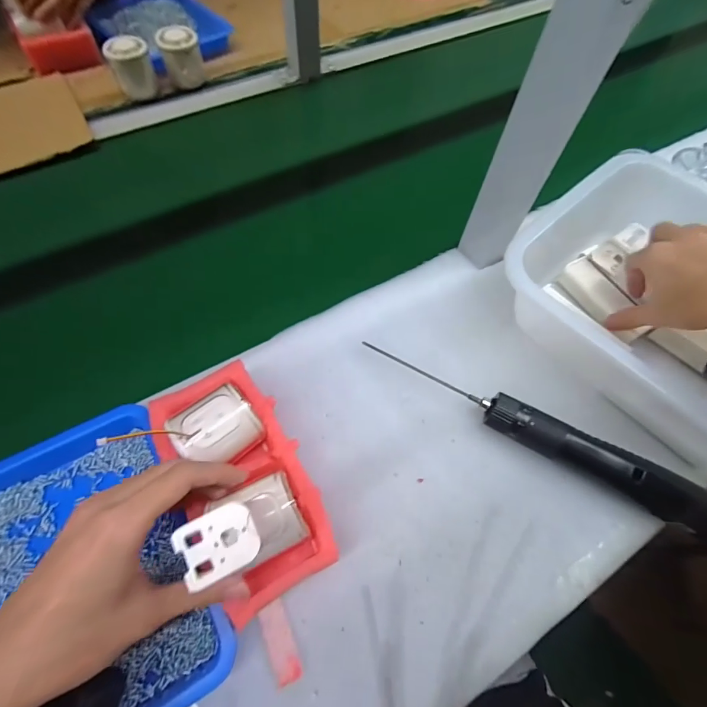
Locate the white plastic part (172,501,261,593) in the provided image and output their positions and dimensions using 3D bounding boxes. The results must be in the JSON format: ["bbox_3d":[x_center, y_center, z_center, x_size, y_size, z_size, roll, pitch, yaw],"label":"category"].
[{"bbox_3d":[-0.058,0.082,0.169,0.032,0.006,0.026,-25,67,-14],"label":"white plastic part"}]

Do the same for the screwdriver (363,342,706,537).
[{"bbox_3d":[0.163,0.069,0.346,0.317,0.046,0.031,27,65,11],"label":"screwdriver"}]

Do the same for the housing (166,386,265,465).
[{"bbox_3d":[-0.106,0.058,0.303,0.057,0.030,0.047,-38,70,-19],"label":"housing"}]

